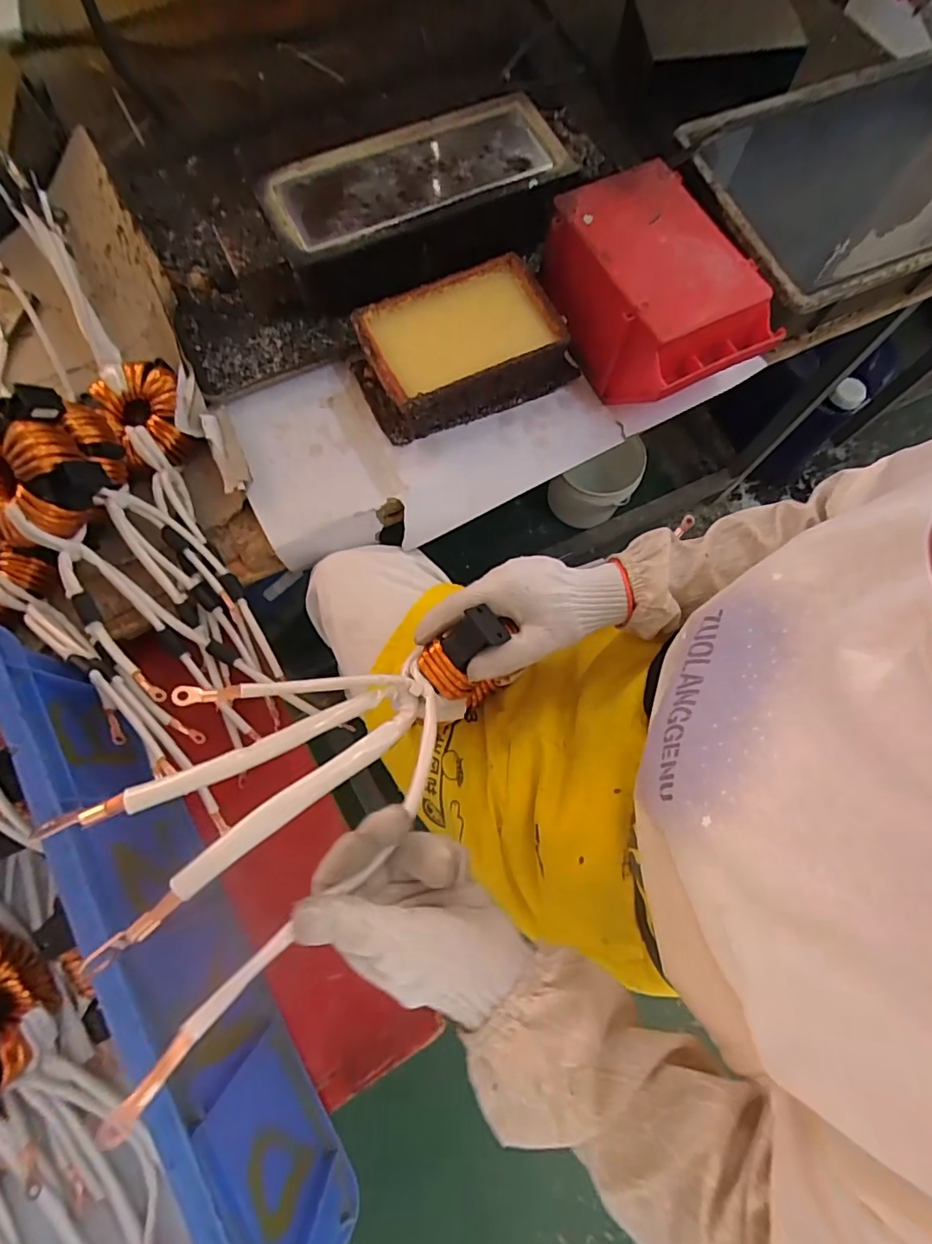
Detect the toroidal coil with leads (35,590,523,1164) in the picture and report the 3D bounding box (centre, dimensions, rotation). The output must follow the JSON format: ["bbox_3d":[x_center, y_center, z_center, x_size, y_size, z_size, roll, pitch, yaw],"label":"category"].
[{"bbox_3d":[-0.109,0.098,0.337,0.143,0.061,0.337,44,62,10],"label":"toroidal coil with leads"}]

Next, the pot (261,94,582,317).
[{"bbox_3d":[-0.051,-0.485,0.621,0.346,0.079,0.165,-23,76,-7],"label":"pot"}]

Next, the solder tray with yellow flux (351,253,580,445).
[{"bbox_3d":[-0.008,-0.297,0.584,0.218,0.065,0.140,-27,76,-8],"label":"solder tray with yellow flux"}]

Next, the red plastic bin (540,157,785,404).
[{"bbox_3d":[0.191,-0.342,0.565,0.160,0.117,0.222,-27,76,-8],"label":"red plastic bin"}]

